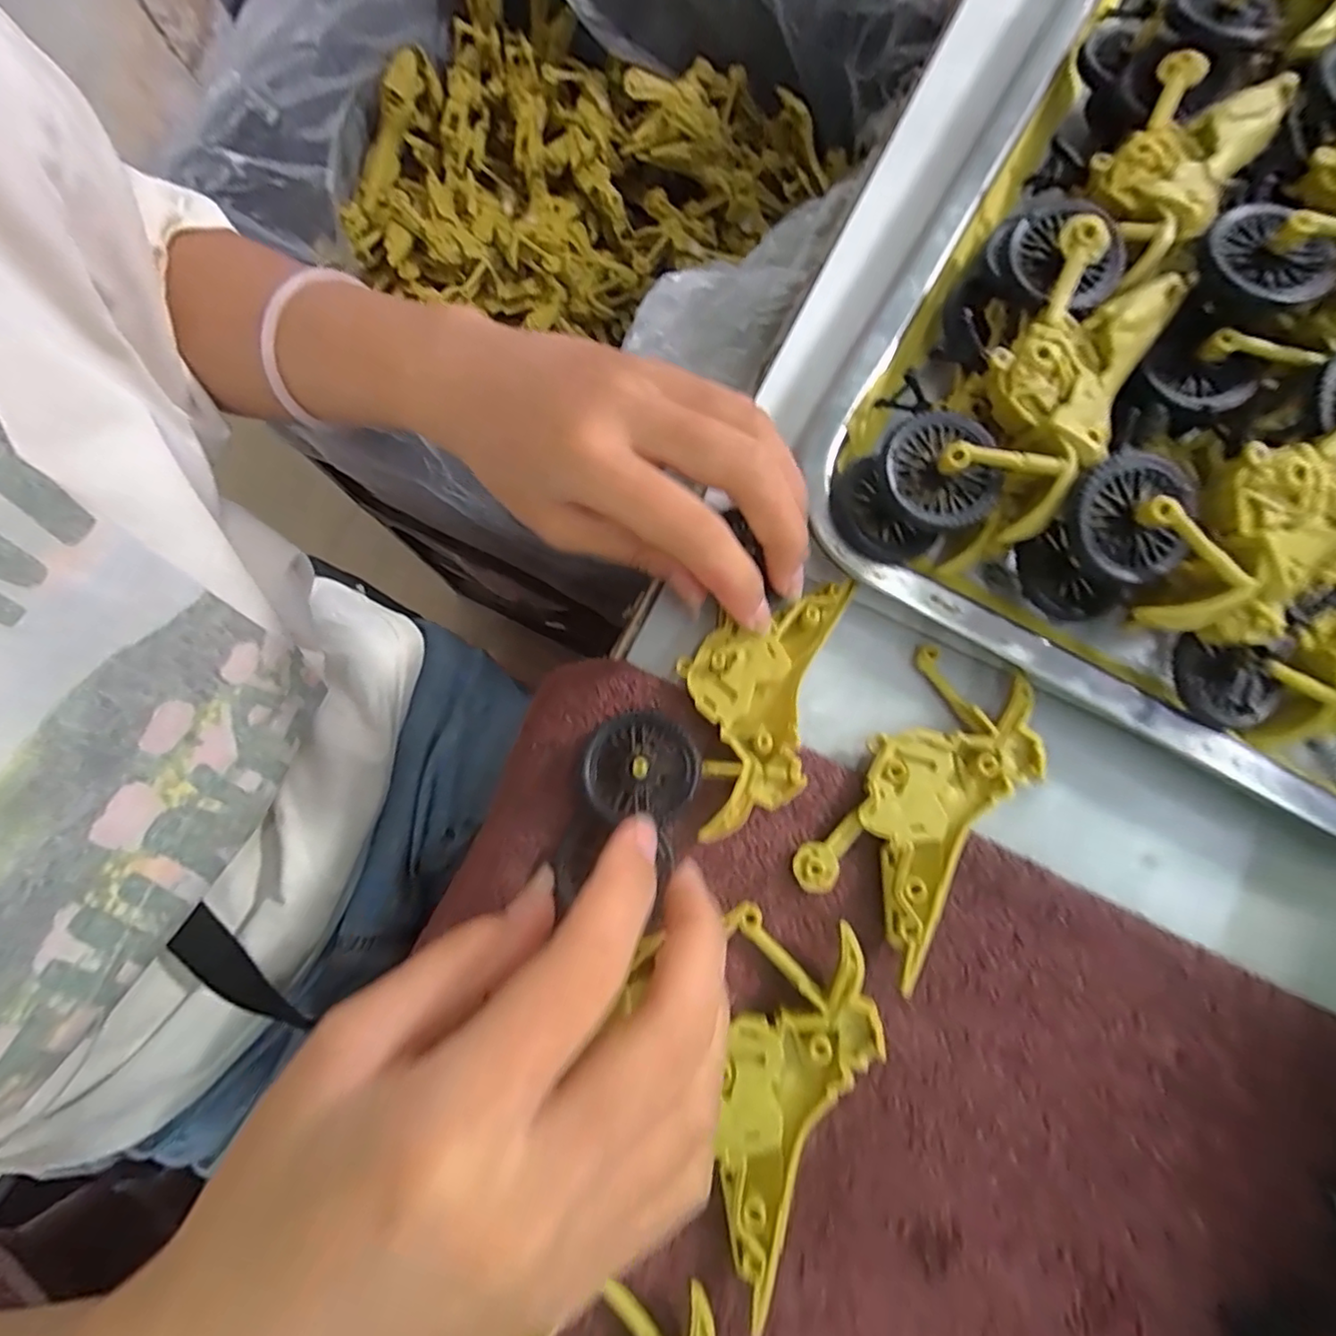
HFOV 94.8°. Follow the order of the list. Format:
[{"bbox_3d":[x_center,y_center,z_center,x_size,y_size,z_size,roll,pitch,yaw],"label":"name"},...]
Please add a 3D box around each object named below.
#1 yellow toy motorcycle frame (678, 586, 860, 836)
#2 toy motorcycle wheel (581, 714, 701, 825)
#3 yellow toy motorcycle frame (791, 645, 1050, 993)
[{"bbox_3d":[0.027,0.010,0.207,0.045,0.009,0.090,16,77,4],"label":"yellow toy motorcycle frame"},{"bbox_3d":[-0.009,0.032,0.197,0.036,0.007,0.032,0,77,0],"label":"toy motorcycle wheel"},{"bbox_3d":[0.085,0.043,0.204,0.048,0.013,0.098,33,81,6],"label":"yellow toy motorcycle frame"}]

